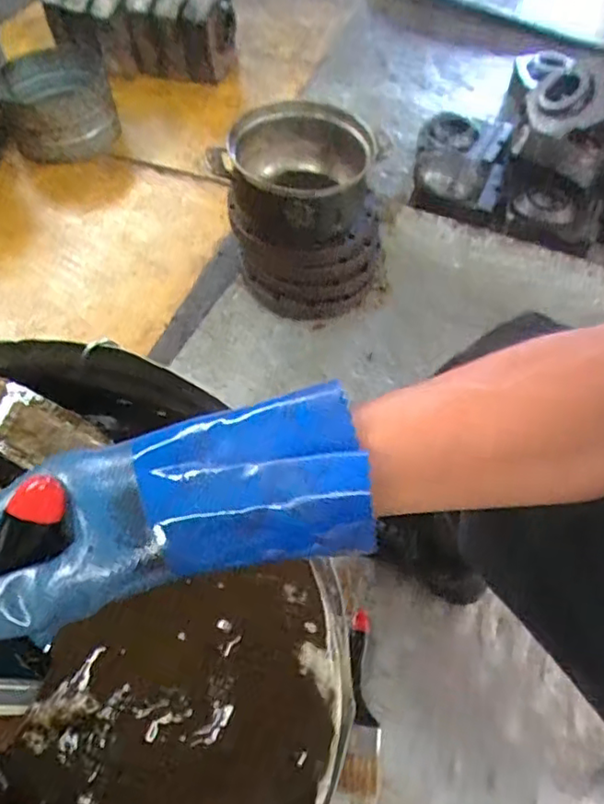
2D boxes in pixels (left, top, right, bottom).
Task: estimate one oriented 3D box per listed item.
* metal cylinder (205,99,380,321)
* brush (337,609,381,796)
[{"bbox_3d":[0.007,-0.348,1.144,0.286,0.307,0.271,7,56,5],"label":"metal cylinder"},{"bbox_3d":[0.079,0.371,0.765,0.045,0.019,0.206,7,56,4],"label":"brush"}]

